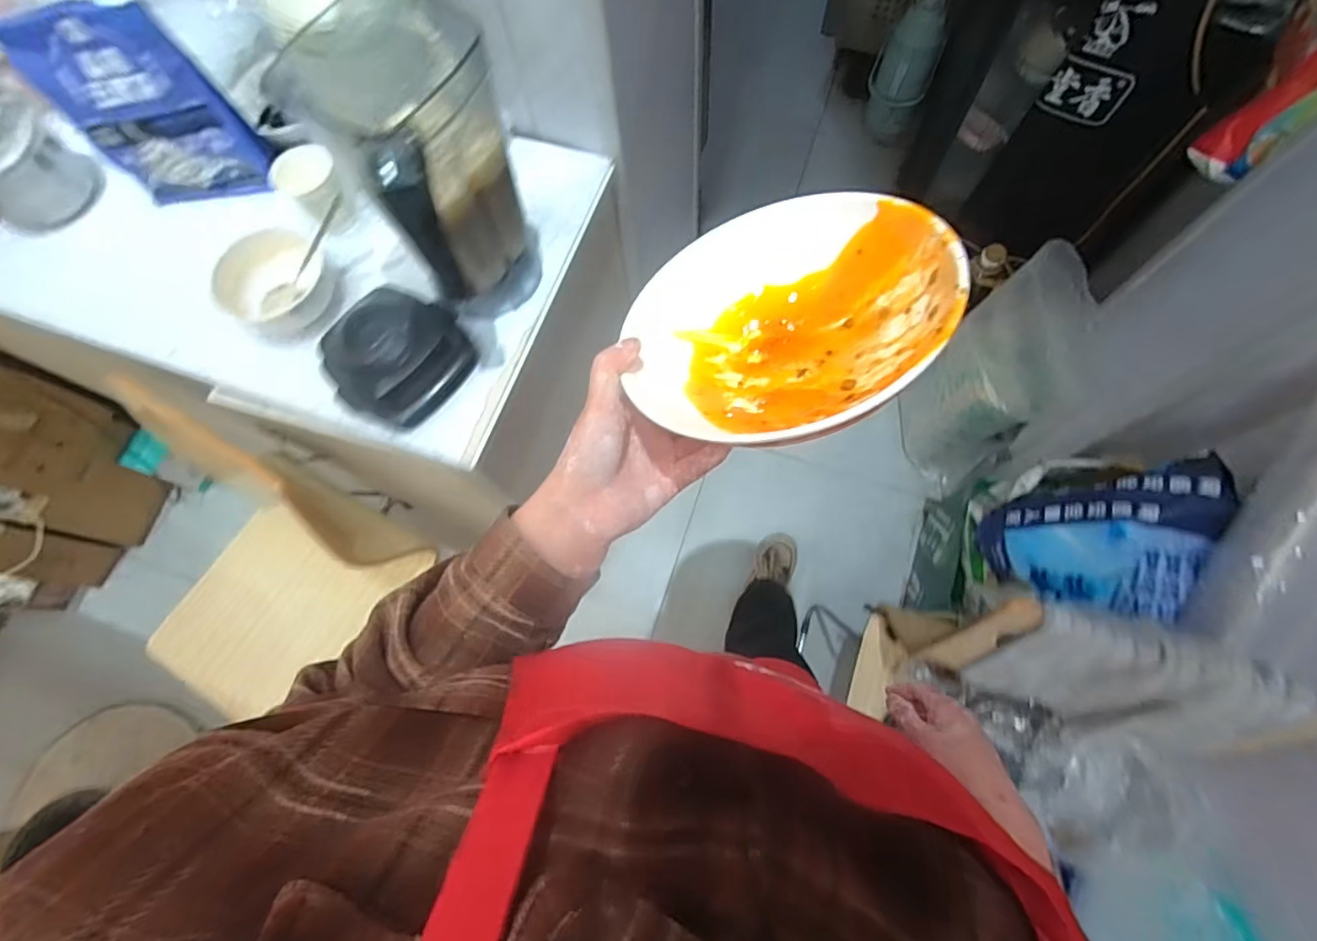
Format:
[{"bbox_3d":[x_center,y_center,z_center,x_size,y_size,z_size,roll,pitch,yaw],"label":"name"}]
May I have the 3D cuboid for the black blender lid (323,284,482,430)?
[{"bbox_3d":[-0.290,-0.124,0.627,0.117,0.064,0.150,41,84,5],"label":"black blender lid"}]

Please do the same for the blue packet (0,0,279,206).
[{"bbox_3d":[-0.611,-0.424,0.684,0.183,0.207,0.082,-12,82,-2],"label":"blue packet"}]

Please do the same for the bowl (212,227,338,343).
[{"bbox_3d":[-0.452,-0.222,0.674,0.121,0.049,0.114,0,82,0],"label":"bowl"}]

